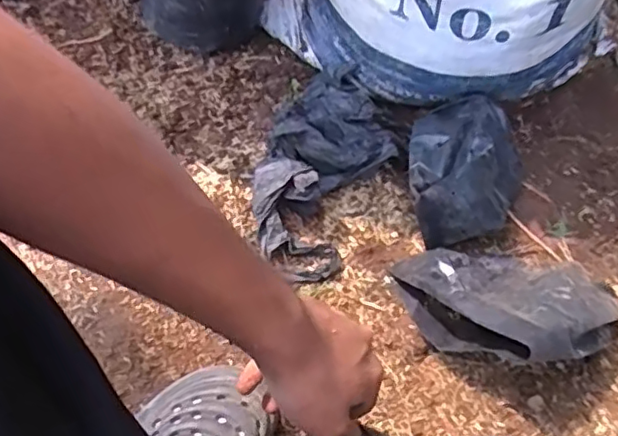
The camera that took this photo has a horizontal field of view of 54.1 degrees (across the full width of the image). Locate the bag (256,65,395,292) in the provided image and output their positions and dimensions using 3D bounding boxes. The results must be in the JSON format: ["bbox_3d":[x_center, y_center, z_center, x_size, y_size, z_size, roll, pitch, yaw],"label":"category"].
[{"bbox_3d":[0.019,-0.066,0.685,0.130,0.064,0.270,18,64,5],"label":"bag"}]

